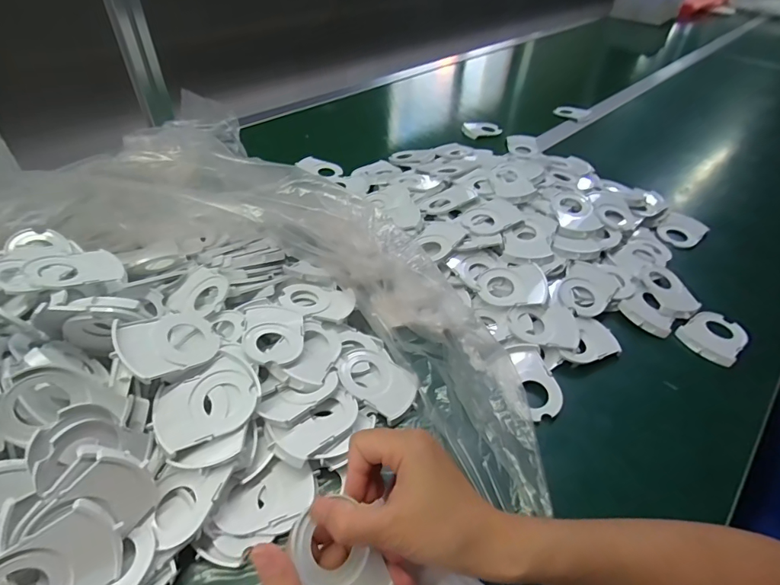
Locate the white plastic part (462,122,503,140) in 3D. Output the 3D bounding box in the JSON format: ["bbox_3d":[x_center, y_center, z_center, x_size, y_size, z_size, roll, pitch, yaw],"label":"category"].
[{"bbox_3d":[0.187,-0.340,0.890,0.075,0.013,0.067,-14,47,-17],"label":"white plastic part"}]

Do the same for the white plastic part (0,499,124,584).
[{"bbox_3d":[-0.206,0.172,0.260,0.008,0.056,0.075,-5,25,48],"label":"white plastic part"}]

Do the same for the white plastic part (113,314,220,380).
[{"bbox_3d":[-0.183,0.041,0.358,0.079,0.007,0.055,-14,63,-52],"label":"white plastic part"}]

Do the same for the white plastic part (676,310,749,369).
[{"bbox_3d":[0.370,0.049,0.492,0.071,0.014,0.059,-31,54,-30],"label":"white plastic part"}]

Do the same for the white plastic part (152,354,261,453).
[{"bbox_3d":[-0.147,0.088,0.345,0.078,0.004,0.060,-29,64,-26],"label":"white plastic part"}]

